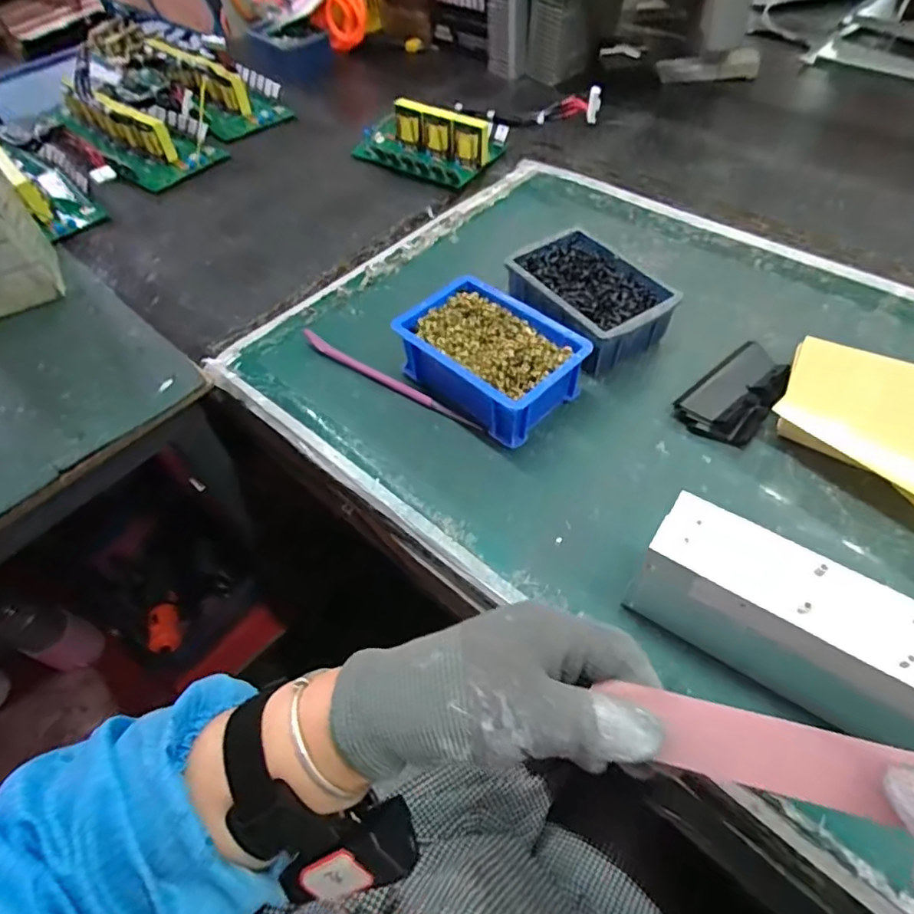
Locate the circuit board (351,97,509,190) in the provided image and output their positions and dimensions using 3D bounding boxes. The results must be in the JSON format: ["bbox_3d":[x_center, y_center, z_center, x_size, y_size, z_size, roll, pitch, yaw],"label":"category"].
[{"bbox_3d":[-0.041,-0.437,0.747,0.185,0.056,0.128,23,59,20],"label":"circuit board"}]

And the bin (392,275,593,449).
[{"bbox_3d":[0.027,-0.087,0.480,0.145,0.058,0.102,35,64,26],"label":"bin"}]

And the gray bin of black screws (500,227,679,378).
[{"bbox_3d":[0.121,-0.148,0.522,0.099,0.053,0.144,-29,57,-15],"label":"gray bin of black screws"}]

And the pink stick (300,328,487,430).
[{"bbox_3d":[-0.063,-0.072,0.501,0.205,0.010,0.014,28,61,23],"label":"pink stick"}]

